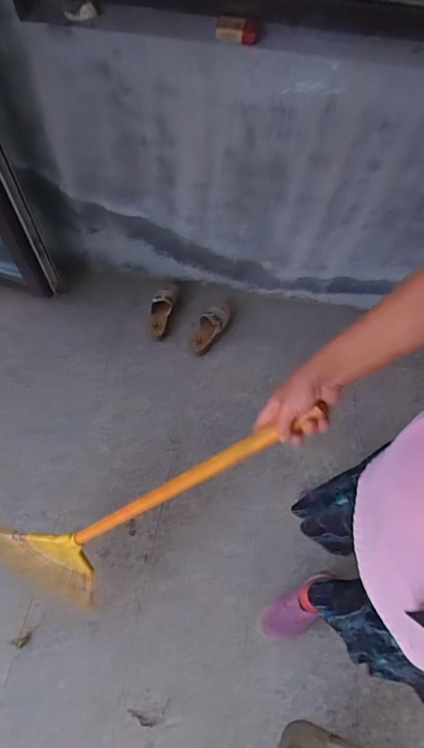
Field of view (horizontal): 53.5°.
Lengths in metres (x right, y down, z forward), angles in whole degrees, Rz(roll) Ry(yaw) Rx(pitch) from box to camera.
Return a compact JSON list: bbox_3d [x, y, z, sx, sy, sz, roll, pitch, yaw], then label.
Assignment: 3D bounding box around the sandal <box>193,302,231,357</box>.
[{"bbox_3d":[-0.004,-0.168,1.498,0.083,0.077,0.220,33,67,14],"label":"sandal"}]

